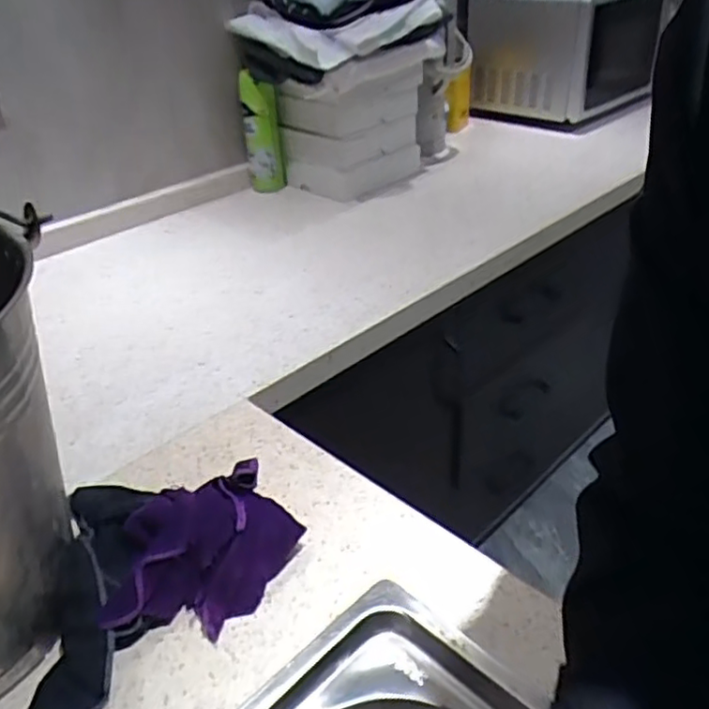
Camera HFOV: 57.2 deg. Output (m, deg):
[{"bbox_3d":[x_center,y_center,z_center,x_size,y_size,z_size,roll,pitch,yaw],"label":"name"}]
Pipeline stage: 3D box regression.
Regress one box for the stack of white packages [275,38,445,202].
[{"bbox_3d":[0.014,-0.452,1.269,0.181,0.266,0.320,22,42,34],"label":"stack of white packages"}]

